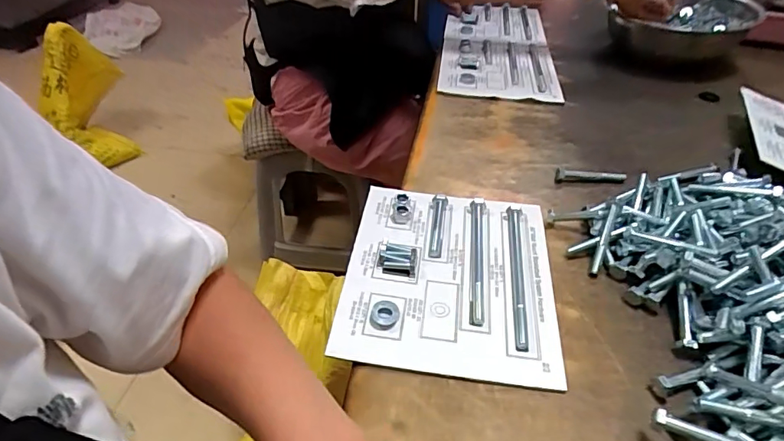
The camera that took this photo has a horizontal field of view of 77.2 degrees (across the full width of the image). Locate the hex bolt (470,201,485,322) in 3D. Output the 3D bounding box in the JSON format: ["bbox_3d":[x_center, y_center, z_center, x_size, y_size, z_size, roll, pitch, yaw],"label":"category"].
[{"bbox_3d":[0.083,0.033,0.477,0.014,0.016,0.156,6,40,5],"label":"hex bolt"}]

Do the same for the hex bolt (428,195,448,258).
[{"bbox_3d":[0.047,0.004,0.508,0.015,0.014,0.081,7,40,6],"label":"hex bolt"}]

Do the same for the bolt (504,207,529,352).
[{"bbox_3d":[0.120,0.047,0.470,0.015,0.009,0.178,7,40,6],"label":"bolt"}]

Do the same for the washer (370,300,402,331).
[{"bbox_3d":[-0.005,0.081,0.424,0.026,0.009,0.029,-1,40,-3],"label":"washer"}]

